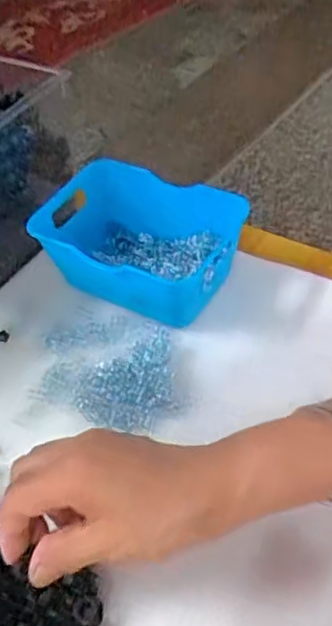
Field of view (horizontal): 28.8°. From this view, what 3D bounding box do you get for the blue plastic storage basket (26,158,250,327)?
[{"bbox_3d":[-0.025,-0.057,0.518,0.162,0.063,0.100,14,51,21],"label":"blue plastic storage basket"}]

